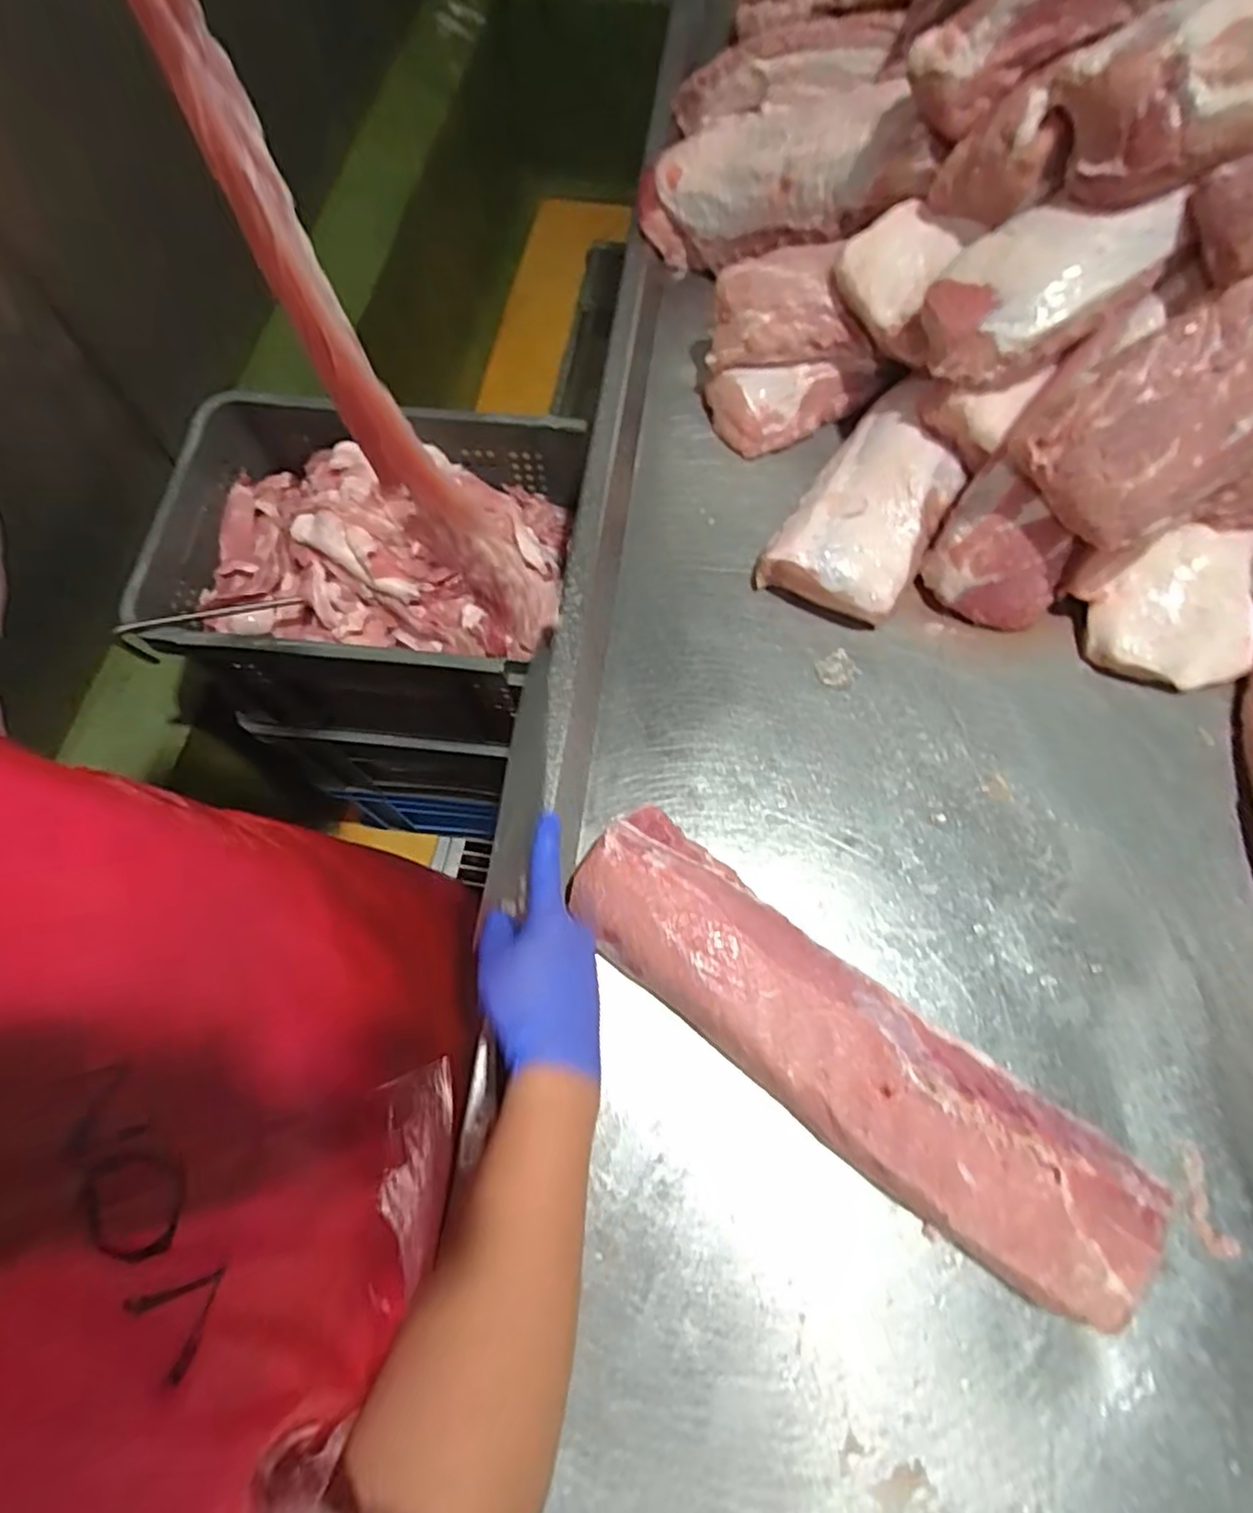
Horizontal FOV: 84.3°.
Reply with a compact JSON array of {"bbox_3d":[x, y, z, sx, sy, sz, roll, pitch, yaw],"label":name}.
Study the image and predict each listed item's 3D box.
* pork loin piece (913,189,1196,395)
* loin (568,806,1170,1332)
[{"bbox_3d":[0.364,-0.417,0.605,0.215,0.070,0.125,-30,71,17],"label":"pork loin piece"},{"bbox_3d":[0.155,0.211,0.509,0.444,0.071,0.114,36,72,13],"label":"loin"}]

